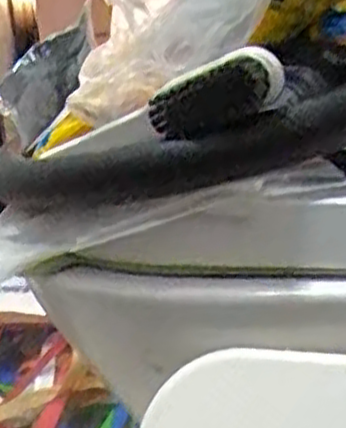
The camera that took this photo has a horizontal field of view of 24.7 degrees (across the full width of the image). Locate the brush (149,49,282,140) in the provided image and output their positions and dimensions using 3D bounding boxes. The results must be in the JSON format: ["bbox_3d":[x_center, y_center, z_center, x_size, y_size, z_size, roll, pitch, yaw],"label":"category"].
[{"bbox_3d":[0.026,-0.072,0.485,0.083,0.037,0.020,-23,8,12],"label":"brush"}]

